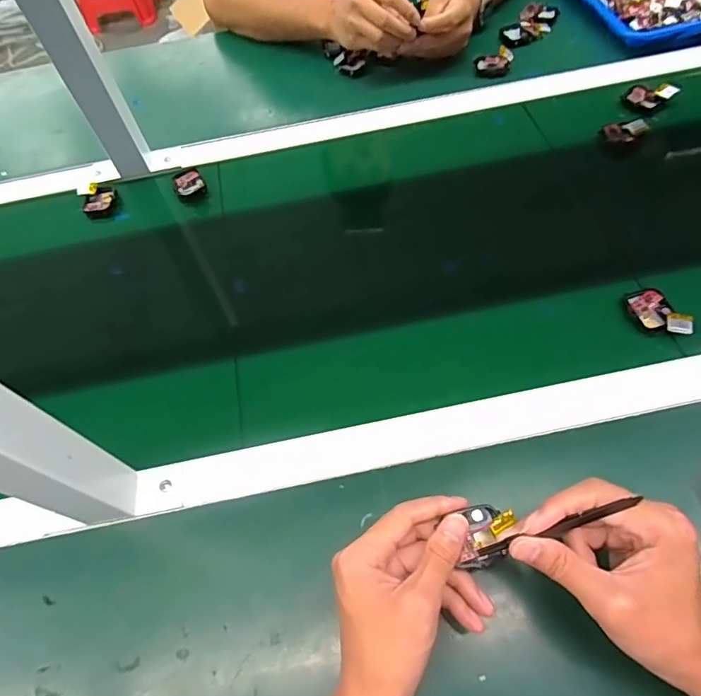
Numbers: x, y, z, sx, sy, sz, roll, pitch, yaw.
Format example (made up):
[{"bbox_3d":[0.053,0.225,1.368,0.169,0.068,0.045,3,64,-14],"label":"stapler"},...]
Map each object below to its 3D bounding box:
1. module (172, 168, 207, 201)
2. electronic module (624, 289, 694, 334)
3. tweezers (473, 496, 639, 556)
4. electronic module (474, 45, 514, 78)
[{"bbox_3d":[-0.202,-0.206,0.611,0.038,0.012,0.036,-22,59,-9],"label":"module"},{"bbox_3d":[0.290,-0.032,0.461,0.038,0.016,0.059,-22,59,-9],"label":"electronic module"},{"bbox_3d":[0.127,0.112,0.304,0.103,0.010,0.007,-30,55,24],"label":"tweezers"},{"bbox_3d":[0.202,-0.404,0.692,0.050,0.014,0.057,10,60,10],"label":"electronic module"}]

